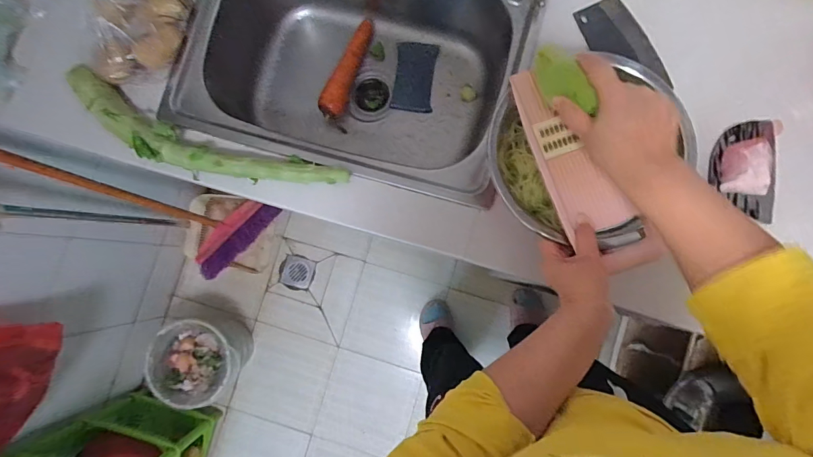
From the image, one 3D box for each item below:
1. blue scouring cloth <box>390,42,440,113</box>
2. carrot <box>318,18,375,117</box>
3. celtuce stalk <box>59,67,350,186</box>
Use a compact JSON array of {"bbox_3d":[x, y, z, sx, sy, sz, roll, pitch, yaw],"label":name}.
[{"bbox_3d":[0.018,-0.318,0.858,0.083,0.012,0.146,7,85,3],"label":"blue scouring cloth"},{"bbox_3d":[-0.123,-0.334,0.847,0.046,0.040,0.222,19,86,4],"label":"carrot"},{"bbox_3d":[-0.330,-0.132,0.643,0.476,0.045,0.095,22,86,4],"label":"celtuce stalk"}]

